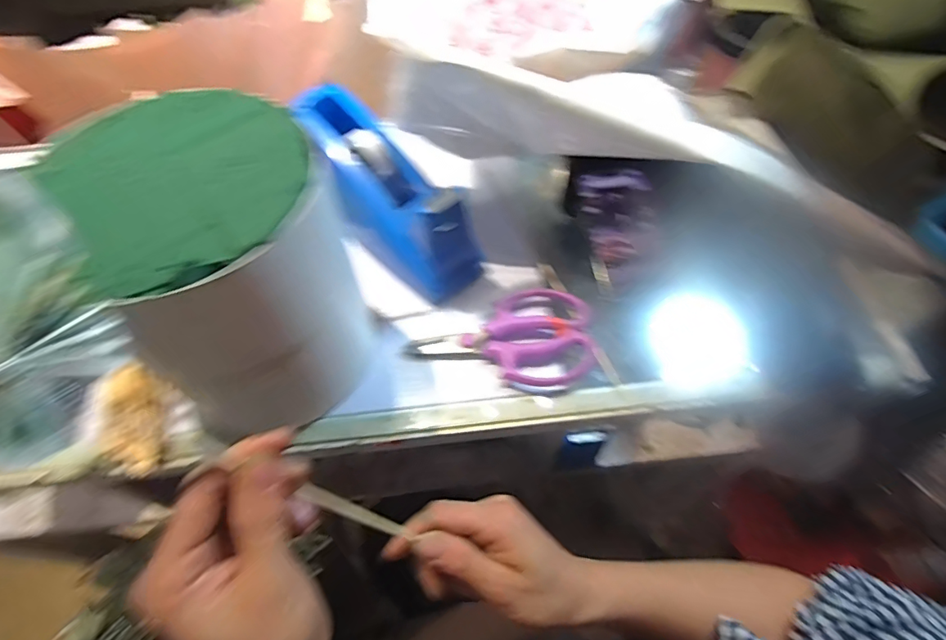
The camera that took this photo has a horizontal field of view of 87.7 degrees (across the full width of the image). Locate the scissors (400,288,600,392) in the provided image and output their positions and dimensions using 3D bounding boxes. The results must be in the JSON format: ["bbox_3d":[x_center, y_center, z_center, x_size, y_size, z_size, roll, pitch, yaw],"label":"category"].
[{"bbox_3d":[0.025,0.018,0.431,0.162,0.022,0.086,-4,59,-2],"label":"scissors"}]

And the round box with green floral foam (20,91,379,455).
[{"bbox_3d":[-0.163,-0.033,0.333,0.154,0.156,0.173,-30,63,-16],"label":"round box with green floral foam"}]

